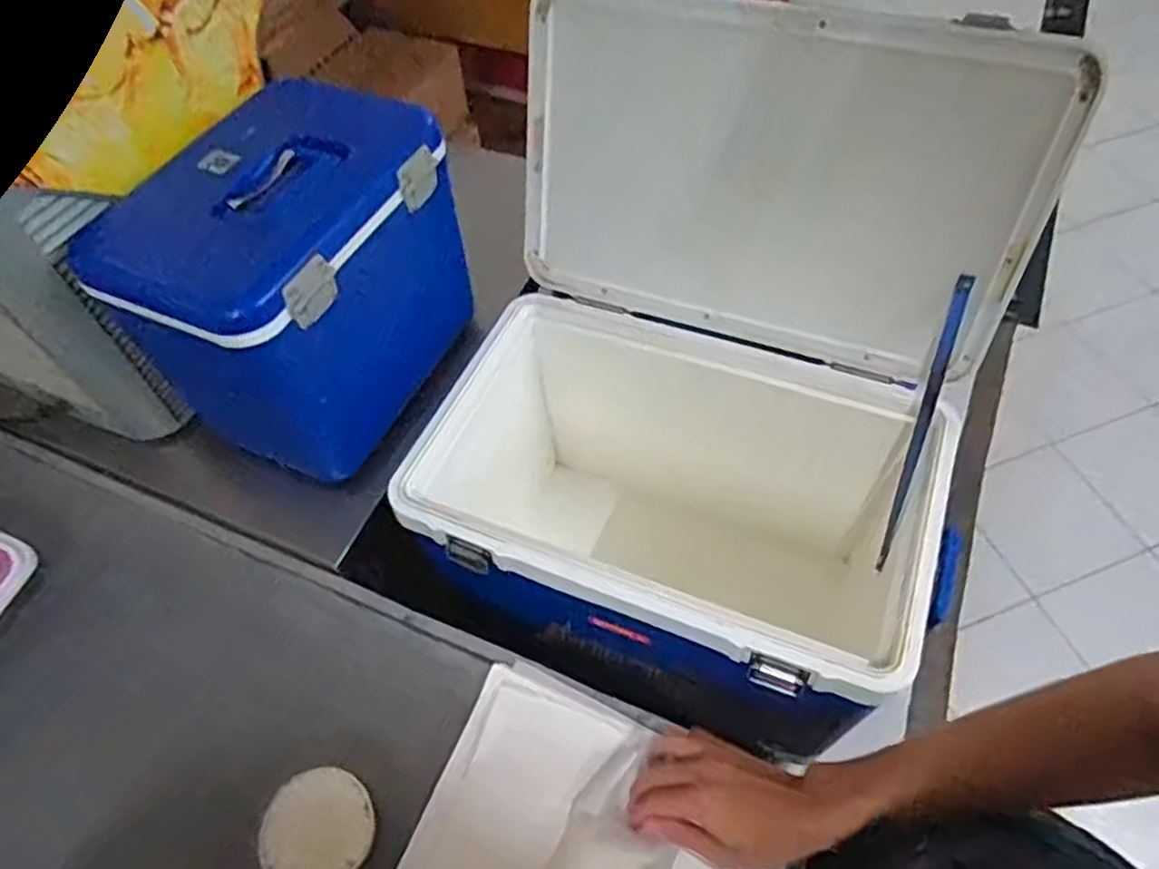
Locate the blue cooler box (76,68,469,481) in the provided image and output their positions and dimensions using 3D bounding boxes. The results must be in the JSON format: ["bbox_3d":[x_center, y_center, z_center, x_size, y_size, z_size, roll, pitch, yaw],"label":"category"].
[{"bbox_3d":[-0.292,-0.159,0.758,0.225,0.253,0.293,21,59,17],"label":"blue cooler box"}]

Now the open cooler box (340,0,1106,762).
[{"bbox_3d":[0.123,0.001,0.787,0.493,0.700,0.458,18,58,15],"label":"open cooler box"}]

